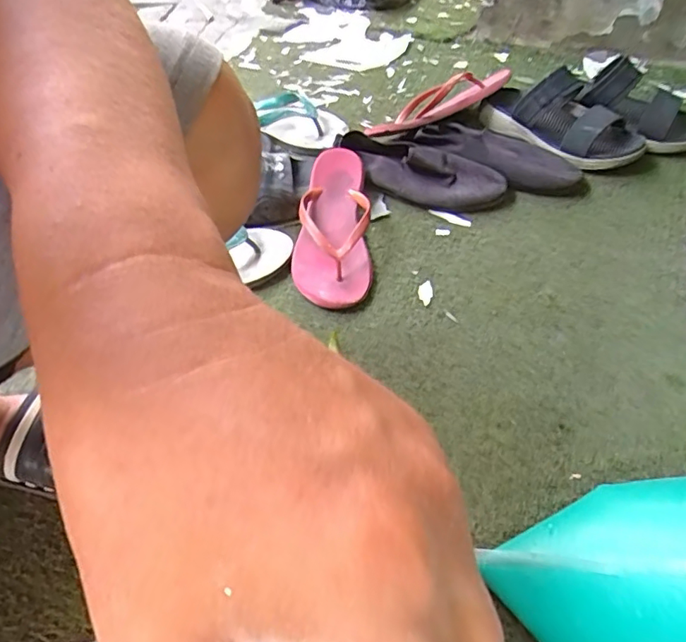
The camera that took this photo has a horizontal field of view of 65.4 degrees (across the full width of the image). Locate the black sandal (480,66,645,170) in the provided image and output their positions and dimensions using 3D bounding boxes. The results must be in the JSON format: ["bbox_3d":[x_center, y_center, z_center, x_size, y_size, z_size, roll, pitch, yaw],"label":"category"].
[{"bbox_3d":[0.300,-0.291,0.744,0.107,0.094,0.224,-32,55,-20],"label":"black sandal"}]

